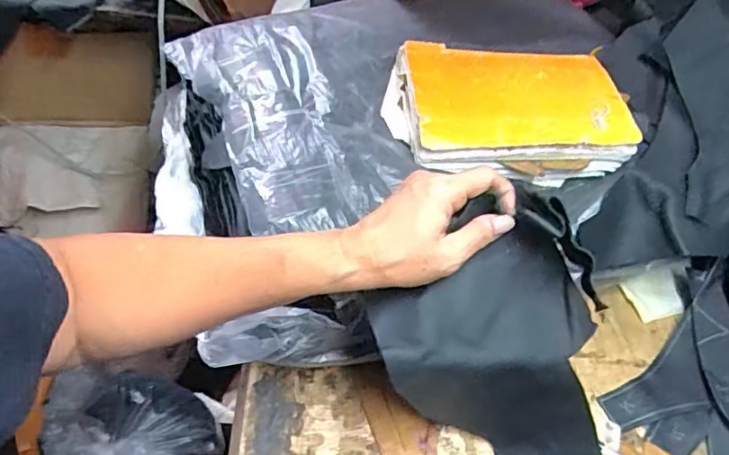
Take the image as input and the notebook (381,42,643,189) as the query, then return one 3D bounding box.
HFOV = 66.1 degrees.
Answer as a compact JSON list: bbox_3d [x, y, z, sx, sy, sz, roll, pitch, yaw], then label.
[{"bbox_3d":[0.130,-0.115,0.539,0.211,0.051,0.151,-2,48,-10],"label":"notebook"}]

